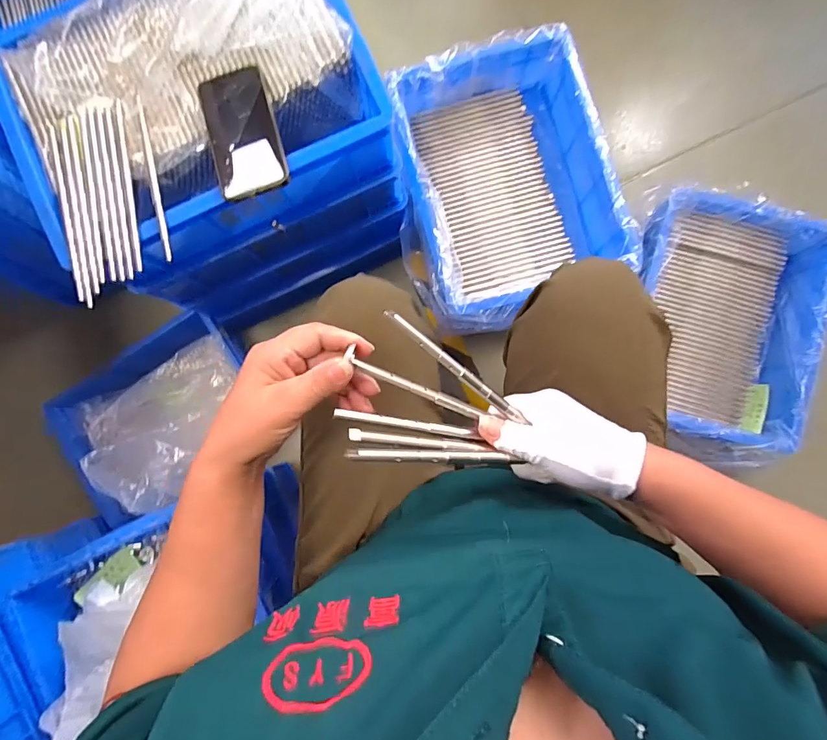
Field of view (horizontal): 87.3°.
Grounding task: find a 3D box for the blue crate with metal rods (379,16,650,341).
[{"bbox_3d":[0.139,-0.300,0.734,0.348,0.135,0.432,-18,85,1],"label":"blue crate with metal rods"}]

